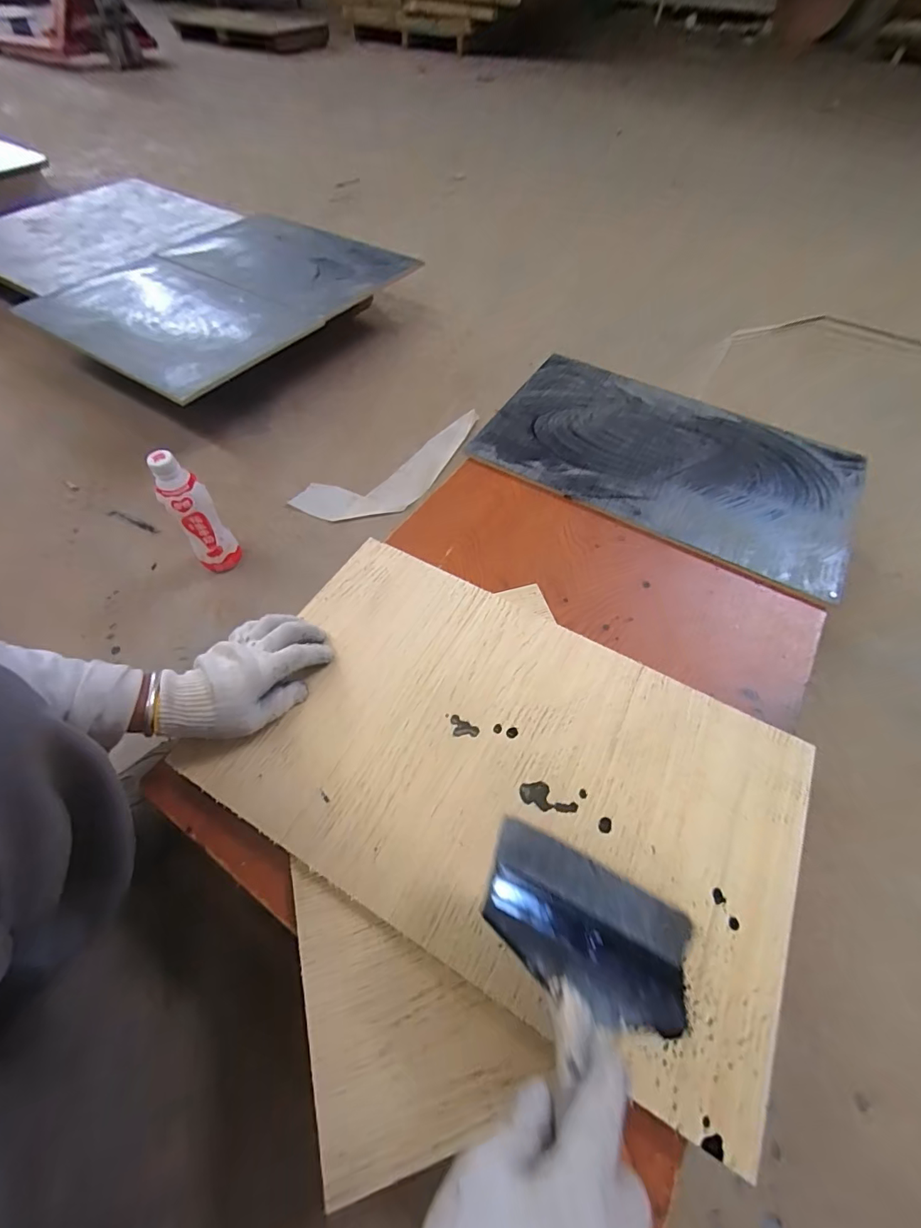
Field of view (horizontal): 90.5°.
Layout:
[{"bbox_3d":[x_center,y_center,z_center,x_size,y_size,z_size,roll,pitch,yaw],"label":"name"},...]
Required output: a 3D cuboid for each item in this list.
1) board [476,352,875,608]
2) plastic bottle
[{"bbox_3d":[0.348,-0.264,0.761,0.573,0.023,0.345,27,60,13],"label":"board"},{"bbox_3d":[-0.389,-0.140,0.679,0.060,0.208,0.053,-32,64,-20],"label":"plastic bottle"}]

